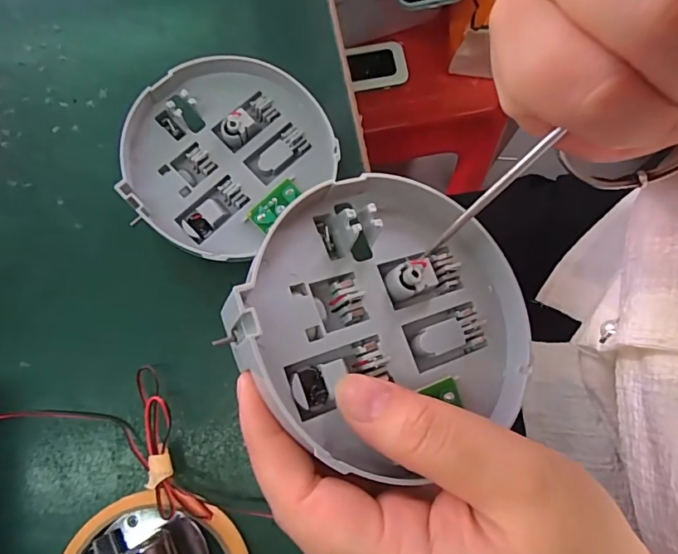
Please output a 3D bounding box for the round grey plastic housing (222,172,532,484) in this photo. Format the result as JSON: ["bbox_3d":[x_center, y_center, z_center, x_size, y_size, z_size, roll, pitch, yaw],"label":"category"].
[{"bbox_3d":[0.020,0.015,0.172,0.104,0.017,0.106,7,69,-19],"label":"round grey plastic housing"}]

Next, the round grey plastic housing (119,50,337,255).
[{"bbox_3d":[-0.059,-0.063,0.256,0.092,0.034,0.104,44,80,8],"label":"round grey plastic housing"}]

